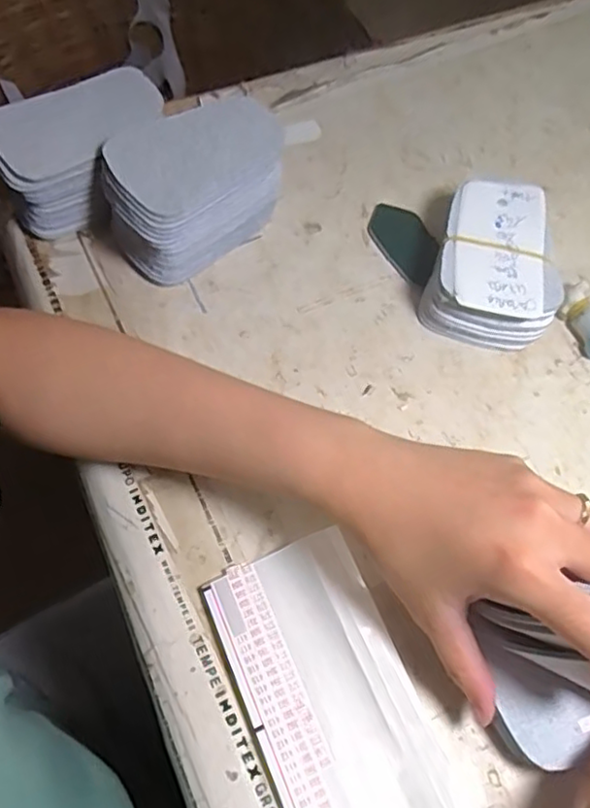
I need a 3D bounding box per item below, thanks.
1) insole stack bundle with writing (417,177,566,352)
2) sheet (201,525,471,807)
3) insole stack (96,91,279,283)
[{"bbox_3d":[0.127,-0.087,0.400,0.075,0.038,0.104,17,63,8],"label":"insole stack bundle with writing"},{"bbox_3d":[0.028,0.160,0.282,0.073,0.013,0.200,-21,65,-12],"label":"sheet"},{"bbox_3d":[-0.060,-0.134,0.404,0.113,0.066,0.069,-31,67,-16],"label":"insole stack"}]

